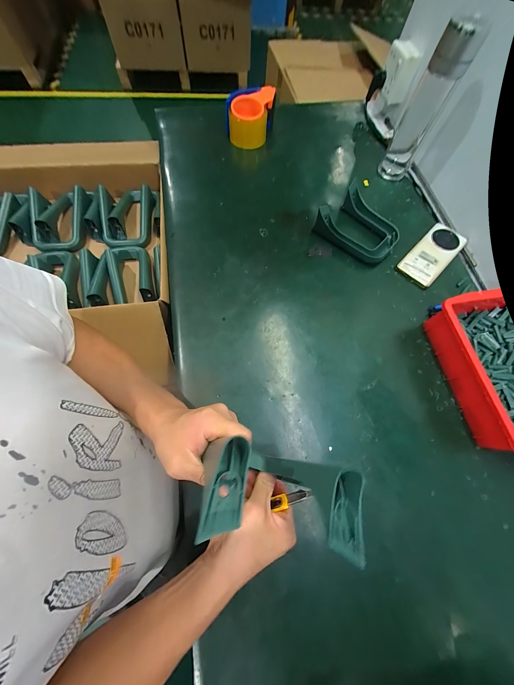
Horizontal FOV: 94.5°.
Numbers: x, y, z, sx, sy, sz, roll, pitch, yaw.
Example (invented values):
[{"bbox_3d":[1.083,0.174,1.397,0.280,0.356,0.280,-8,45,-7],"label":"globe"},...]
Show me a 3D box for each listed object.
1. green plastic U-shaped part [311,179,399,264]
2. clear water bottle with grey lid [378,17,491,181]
[{"bbox_3d":[0.216,-0.240,0.497,0.154,0.047,0.130,43,73,13],"label":"green plastic U-shaped part"},{"bbox_3d":[0.348,-0.480,0.507,0.071,0.228,0.061,30,71,9],"label":"clear water bottle with grey lid"}]

